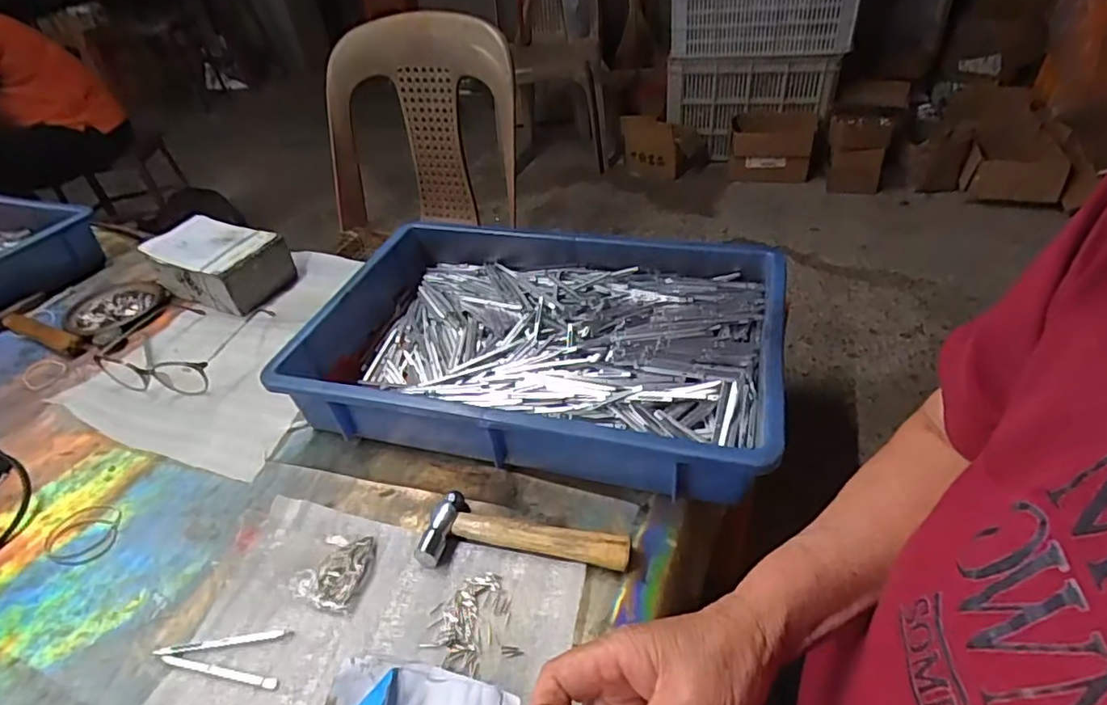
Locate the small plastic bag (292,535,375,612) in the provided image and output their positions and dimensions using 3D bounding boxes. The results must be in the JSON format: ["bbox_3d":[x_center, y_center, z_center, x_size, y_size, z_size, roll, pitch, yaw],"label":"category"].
[{"bbox_3d":[-0.160,0.160,0.440,0.043,0.021,0.057,12,43,21],"label":"small plastic bag"}]

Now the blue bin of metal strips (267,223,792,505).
[{"bbox_3d":[-0.010,-0.010,0.581,0.427,0.093,0.284,9,42,15],"label":"blue bin of metal strips"}]

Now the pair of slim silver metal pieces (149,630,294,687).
[{"bbox_3d":[-0.228,0.206,0.405,0.095,0.004,0.037,1,40,9],"label":"pair of slim silver metal pieces"}]

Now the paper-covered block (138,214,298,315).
[{"bbox_3d":[-0.433,-0.116,0.756,0.150,0.068,0.101,9,42,18],"label":"paper-covered block"}]

